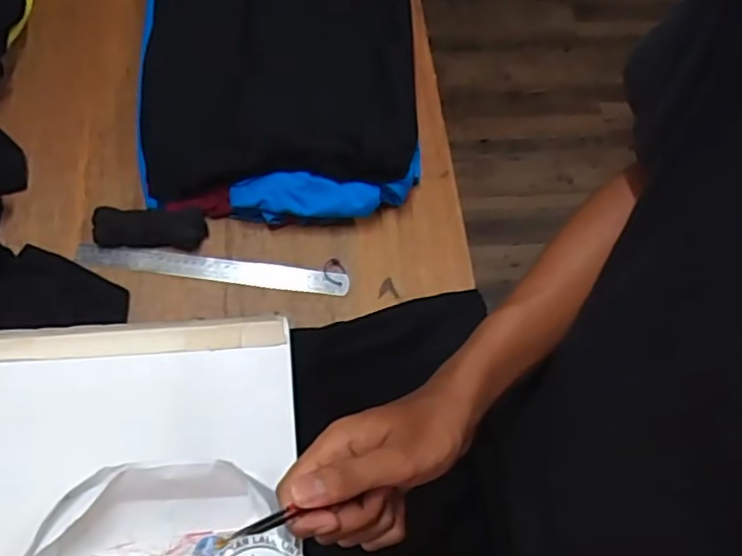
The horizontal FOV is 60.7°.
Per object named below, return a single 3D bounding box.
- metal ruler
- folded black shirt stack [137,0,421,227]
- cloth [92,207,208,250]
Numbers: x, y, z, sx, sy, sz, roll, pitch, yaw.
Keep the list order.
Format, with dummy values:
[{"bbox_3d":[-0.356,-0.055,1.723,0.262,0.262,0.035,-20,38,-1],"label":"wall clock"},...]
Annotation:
[{"bbox_3d":[-0.188,-0.012,0.762,0.317,0.005,0.032,8,76,-3],"label":"metal ruler"},{"bbox_3d":[-0.123,-0.337,0.860,0.354,0.077,0.550,-1,67,-5],"label":"folded black shirt stack"},{"bbox_3d":[-0.265,-0.060,0.760,0.127,0.029,0.047,3,67,-3],"label":"cloth"}]

